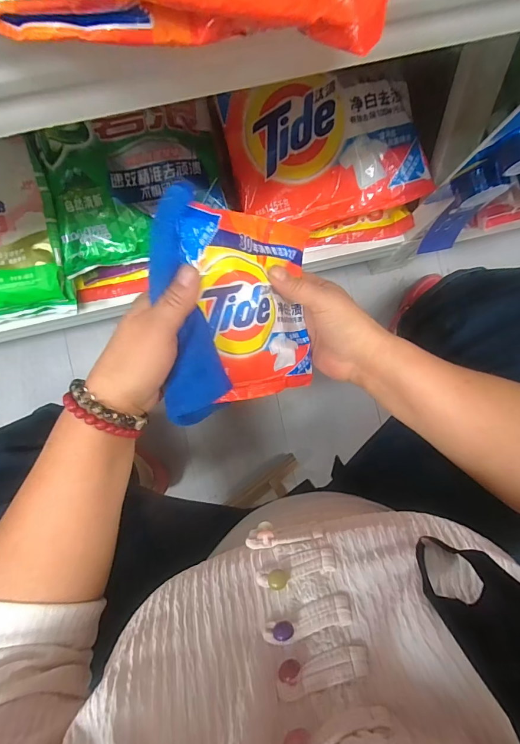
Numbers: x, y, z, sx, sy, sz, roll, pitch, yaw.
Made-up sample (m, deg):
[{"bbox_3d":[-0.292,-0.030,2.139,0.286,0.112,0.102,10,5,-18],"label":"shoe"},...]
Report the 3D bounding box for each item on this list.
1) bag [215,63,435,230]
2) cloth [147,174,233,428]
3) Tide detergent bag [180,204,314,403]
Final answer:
[{"bbox_3d":[0.087,-0.299,0.501,0.253,0.063,0.182,-14,89,-3],"label":"bag"},{"bbox_3d":[-0.058,-0.044,0.289,0.048,0.015,0.179,-7,106,-2],"label":"cloth"},{"bbox_3d":[-0.002,-0.057,0.340,0.144,0.021,0.163,-11,100,-44],"label":"Tide detergent bag"}]

